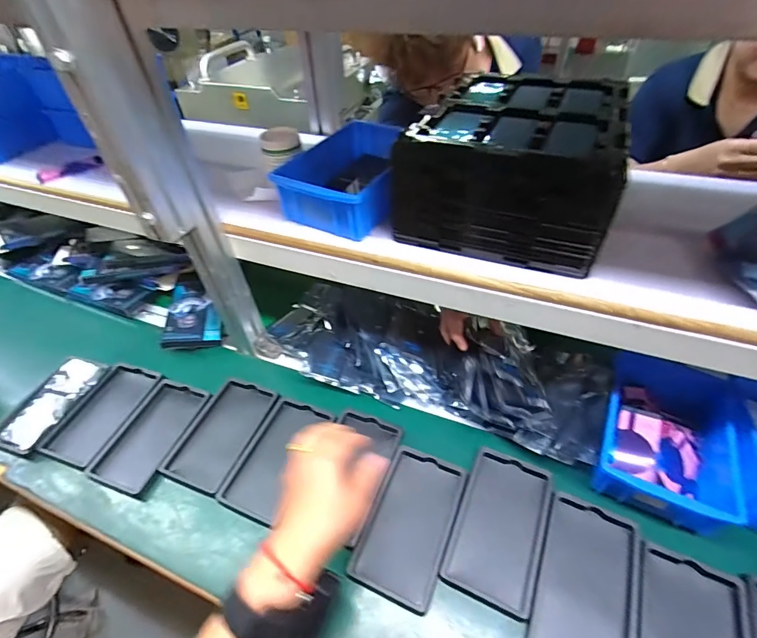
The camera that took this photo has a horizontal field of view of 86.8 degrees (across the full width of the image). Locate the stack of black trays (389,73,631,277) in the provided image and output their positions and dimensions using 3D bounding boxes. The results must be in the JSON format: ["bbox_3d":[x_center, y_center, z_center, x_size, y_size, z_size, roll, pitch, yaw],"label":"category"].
[{"bbox_3d":[0.157,-0.189,0.486,0.217,0.121,0.242,14,47,17],"label":"stack of black trays"}]

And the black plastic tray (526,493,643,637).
[{"bbox_3d":[0.222,0.275,0.422,0.094,0.008,0.160,18,48,20],"label":"black plastic tray"}]

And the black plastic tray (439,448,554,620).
[{"bbox_3d":[0.142,0.236,0.463,0.097,0.017,0.158,17,48,19],"label":"black plastic tray"}]

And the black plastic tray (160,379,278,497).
[{"bbox_3d":[-0.222,0.160,0.570,0.100,0.019,0.158,14,47,16],"label":"black plastic tray"}]

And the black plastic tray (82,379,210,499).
[{"bbox_3d":[-0.326,0.164,0.573,0.101,0.016,0.159,13,47,16],"label":"black plastic tray"}]

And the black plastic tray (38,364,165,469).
[{"bbox_3d":[-0.416,0.138,0.603,0.098,0.015,0.157,14,47,16],"label":"black plastic tray"}]

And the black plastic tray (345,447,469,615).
[{"bbox_3d":[0.038,0.237,0.472,0.095,0.017,0.160,16,47,18],"label":"black plastic tray"}]

